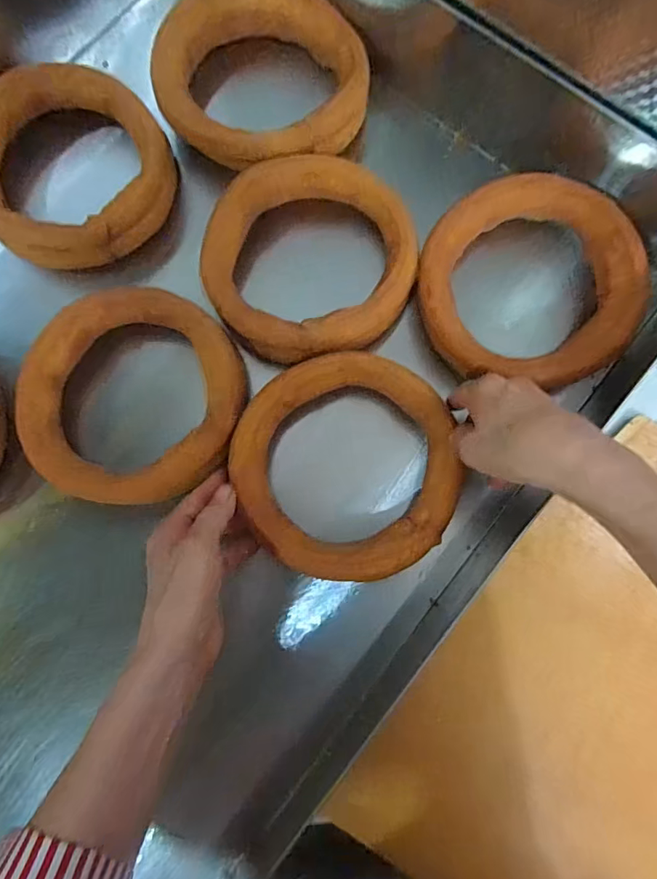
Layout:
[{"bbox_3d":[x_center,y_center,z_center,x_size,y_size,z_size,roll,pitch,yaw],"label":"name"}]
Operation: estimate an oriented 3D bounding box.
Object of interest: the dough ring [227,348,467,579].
[{"bbox_3d":[0.014,0.018,0.400,0.172,0.038,0.173,0,84,-4],"label":"dough ring"}]

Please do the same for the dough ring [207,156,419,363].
[{"bbox_3d":[-0.016,-0.154,0.428,0.174,0.032,0.172,0,81,-1],"label":"dough ring"}]

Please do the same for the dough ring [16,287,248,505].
[{"bbox_3d":[-0.160,-0.036,0.410,0.173,0.037,0.177,0,81,-1],"label":"dough ring"}]

